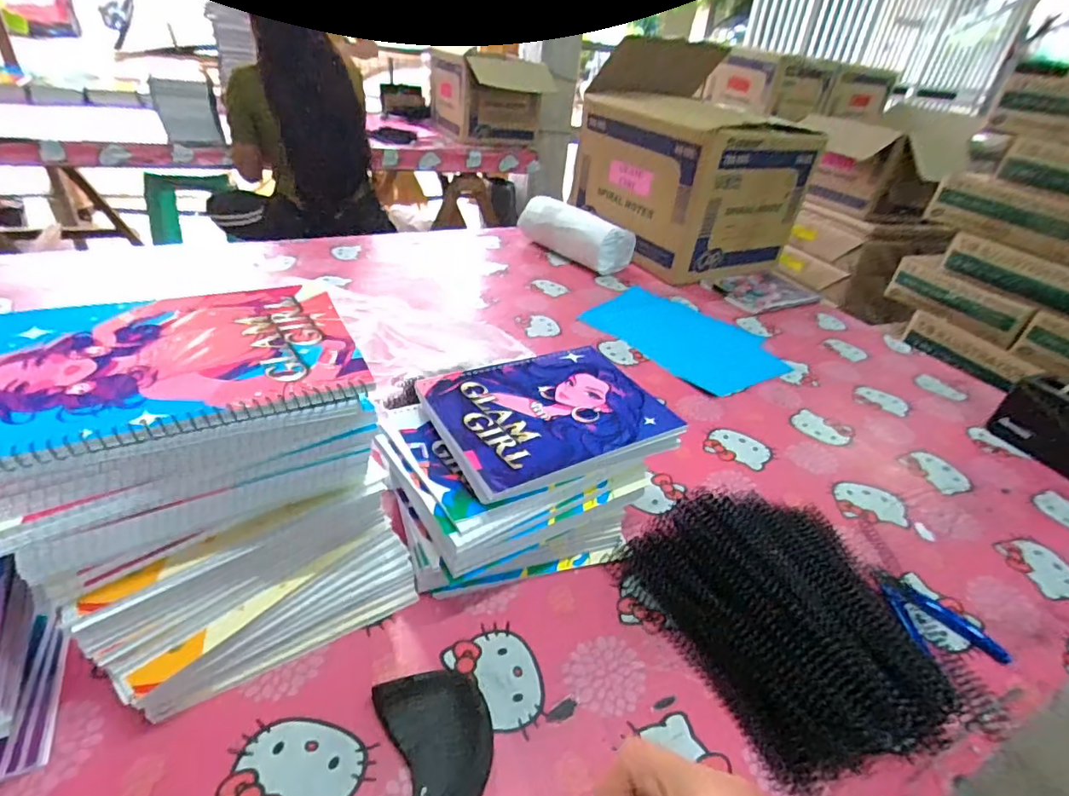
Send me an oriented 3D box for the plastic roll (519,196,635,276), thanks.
[{"bbox_3d":[0.084,-0.372,1.204,0.079,0.108,0.279,-25,47,-36],"label":"plastic roll"}]

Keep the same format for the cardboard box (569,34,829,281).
[{"bbox_3d":[0.351,-0.502,1.224,0.361,0.328,0.407,-13,41,-25],"label":"cardboard box"}]

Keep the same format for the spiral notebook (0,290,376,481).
[{"bbox_3d":[-0.217,-0.024,0.322,0.202,0.014,0.145,-12,41,-25],"label":"spiral notebook"}]

